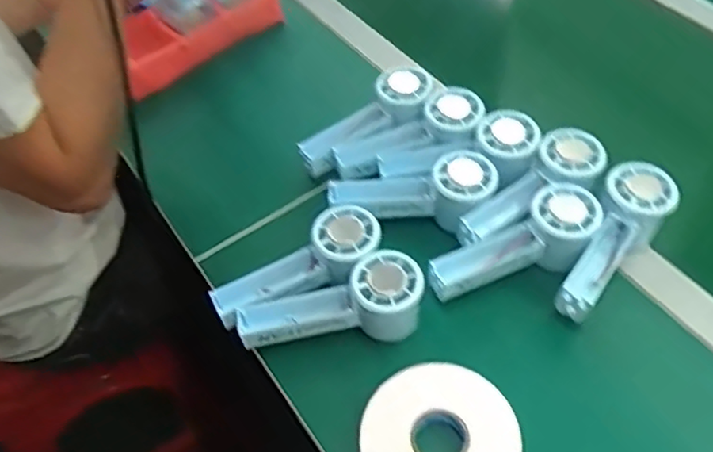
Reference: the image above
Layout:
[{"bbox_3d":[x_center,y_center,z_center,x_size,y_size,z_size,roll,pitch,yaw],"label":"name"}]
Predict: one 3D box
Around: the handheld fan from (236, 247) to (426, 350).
[{"bbox_3d":[-0.019,0.073,0.514,0.150,0.057,0.057,-16,53,-9],"label":"handheld fan"}]

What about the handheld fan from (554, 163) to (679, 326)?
[{"bbox_3d":[0.220,0.013,0.533,0.055,0.041,0.156,25,58,21],"label":"handheld fan"}]

